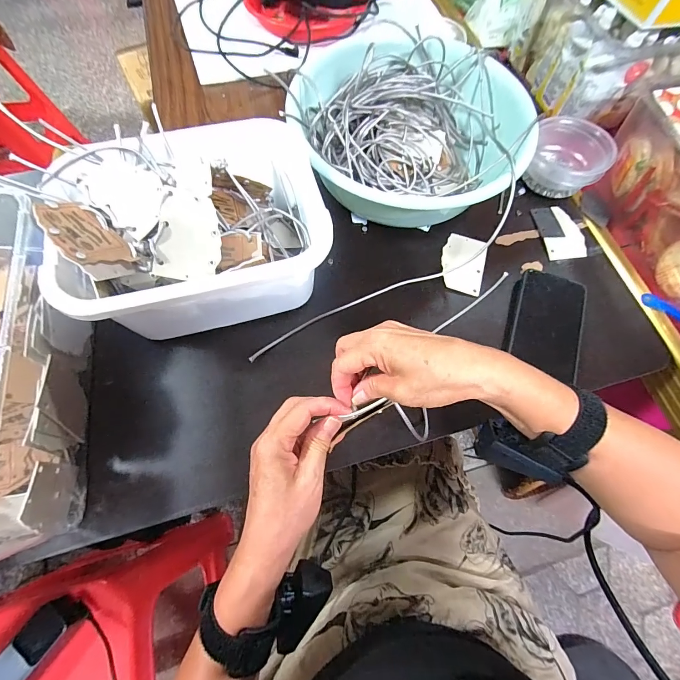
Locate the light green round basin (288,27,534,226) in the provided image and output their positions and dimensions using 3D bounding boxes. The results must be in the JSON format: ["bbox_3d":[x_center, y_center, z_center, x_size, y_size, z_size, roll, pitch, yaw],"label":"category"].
[{"bbox_3d":[0.087,-0.277,0.470,0.297,0.105,0.249,3,69,-1],"label":"light green round basin"}]

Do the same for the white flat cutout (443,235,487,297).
[{"bbox_3d":[0.162,-0.101,0.450,0.054,0.007,0.083,15,73,9],"label":"white flat cutout"}]

